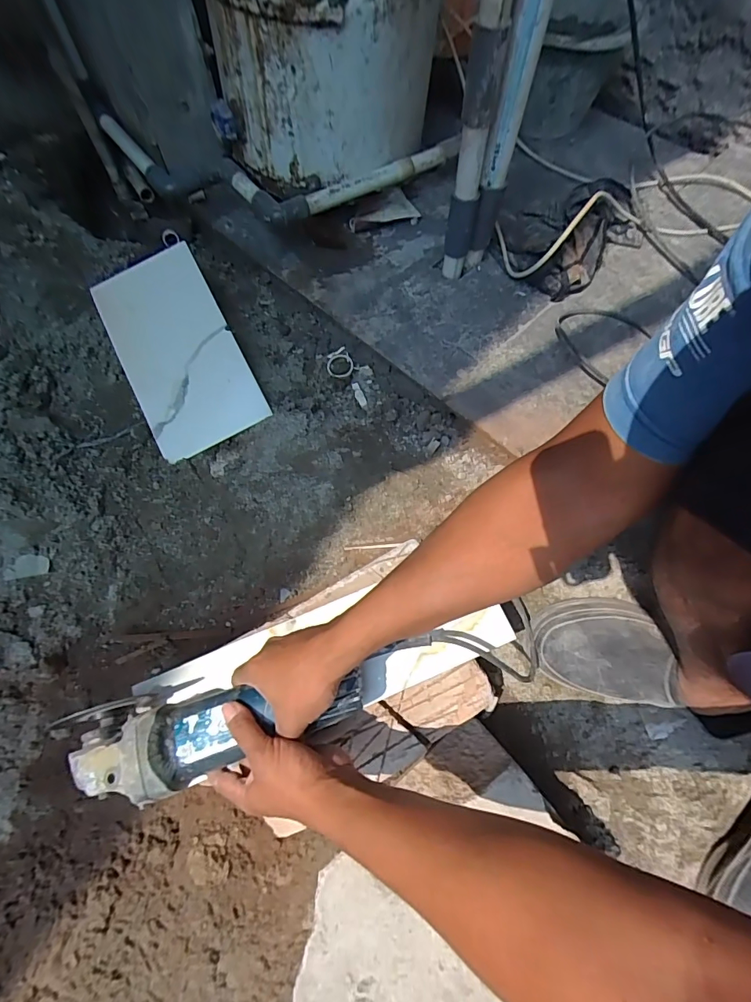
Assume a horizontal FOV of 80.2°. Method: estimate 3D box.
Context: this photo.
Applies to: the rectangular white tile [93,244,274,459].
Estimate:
[{"bbox_3d":[-0.286,-0.214,0.647,0.163,0.012,0.279,-27,88,0],"label":"rectangular white tile"}]

